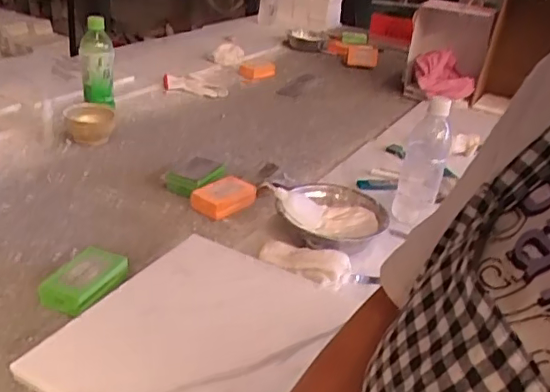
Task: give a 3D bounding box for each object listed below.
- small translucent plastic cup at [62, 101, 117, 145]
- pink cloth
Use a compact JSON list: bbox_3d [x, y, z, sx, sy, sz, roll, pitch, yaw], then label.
[{"bbox_3d":[-0.354,-0.140,1.097,0.096,0.057,0.101,-2,30,-17],"label":"small translucent plastic cup"},{"bbox_3d":[0.450,-0.327,1.564,0.123,0.052,0.164,-30,63,5],"label":"pink cloth"}]

